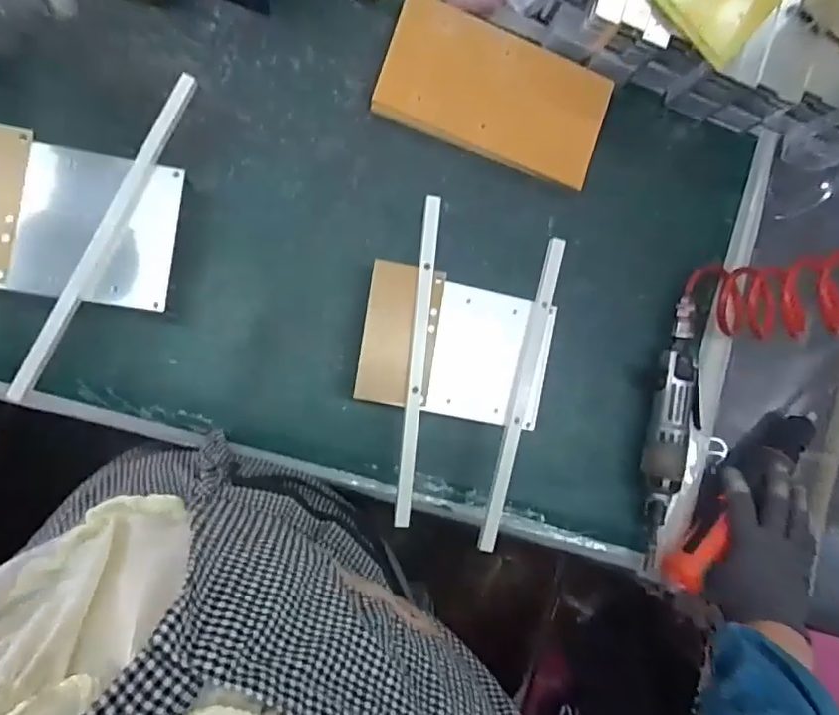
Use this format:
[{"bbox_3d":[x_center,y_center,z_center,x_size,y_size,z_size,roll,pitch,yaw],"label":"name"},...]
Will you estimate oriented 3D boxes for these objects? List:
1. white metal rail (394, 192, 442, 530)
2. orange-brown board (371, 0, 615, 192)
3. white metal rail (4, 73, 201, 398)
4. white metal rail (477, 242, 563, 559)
[{"bbox_3d":[-0.001,0.003,0.503,0.014,0.010,0.285,6,88,-10],"label":"white metal rail"},{"bbox_3d":[0.078,-0.262,0.569,0.223,0.024,0.124,16,88,-10],"label":"orange-brown board"},{"bbox_3d":[-0.249,-0.098,0.457,0.013,0.012,0.284,27,86,-9],"label":"white metal rail"},{"bbox_3d":[0.095,0.033,0.521,0.016,0.017,0.286,14,87,-9],"label":"white metal rail"}]

